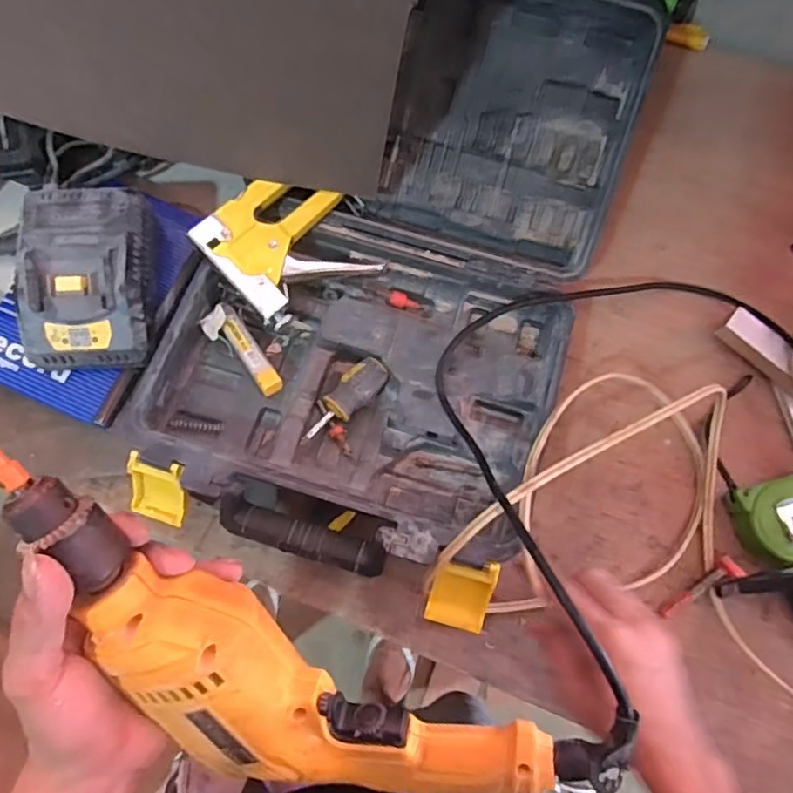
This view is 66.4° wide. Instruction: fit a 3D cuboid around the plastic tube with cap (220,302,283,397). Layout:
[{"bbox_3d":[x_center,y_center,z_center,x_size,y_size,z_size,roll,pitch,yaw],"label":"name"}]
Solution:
[{"bbox_3d":[-0.136,-0.043,0.550,0.020,0.017,0.095,-34,79,-8],"label":"plastic tube with cap"}]

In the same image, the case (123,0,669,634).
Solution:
[{"bbox_3d":[0.001,-0.118,0.555,0.334,0.115,0.544,19,77,4],"label":"case"}]

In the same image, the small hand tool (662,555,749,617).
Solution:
[{"bbox_3d":[0.270,0.167,0.533,0.088,0.025,0.021,-34,80,-7],"label":"small hand tool"}]

